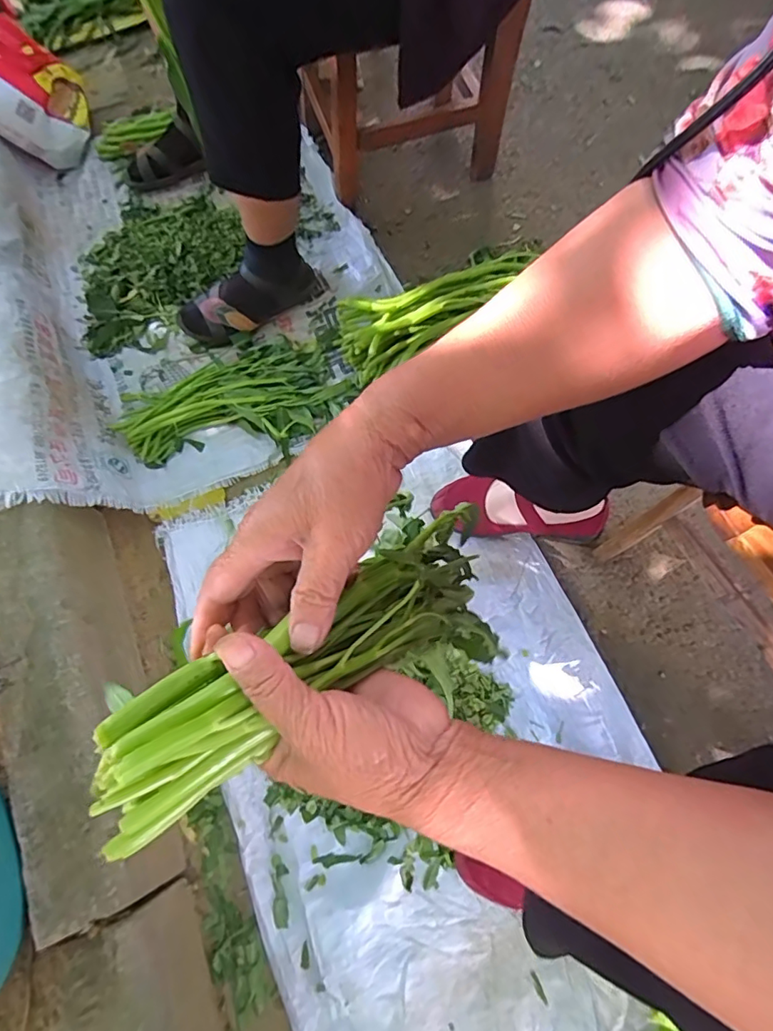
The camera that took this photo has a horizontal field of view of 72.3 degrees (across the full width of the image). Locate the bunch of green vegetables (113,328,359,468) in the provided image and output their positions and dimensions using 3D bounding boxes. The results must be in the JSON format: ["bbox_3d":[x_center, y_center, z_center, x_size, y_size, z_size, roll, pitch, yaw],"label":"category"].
[{"bbox_3d":[-0.236,-0.181,0.836,0.352,0.033,0.198,-23,71,-6],"label":"bunch of green vegetables"}]

